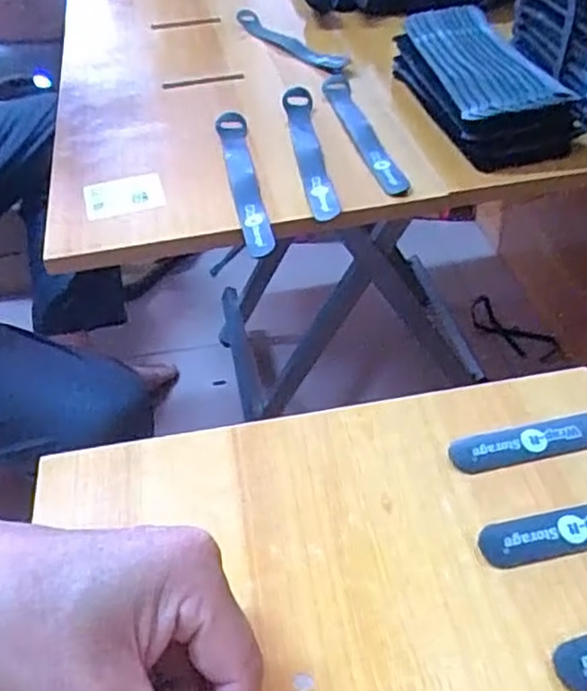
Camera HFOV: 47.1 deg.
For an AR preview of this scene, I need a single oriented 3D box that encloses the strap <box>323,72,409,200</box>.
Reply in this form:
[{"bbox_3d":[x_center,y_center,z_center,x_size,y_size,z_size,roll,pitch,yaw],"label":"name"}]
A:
[{"bbox_3d":[0.058,-0.187,0.578,0.024,0.010,0.202,-10,44,-6],"label":"strap"}]

